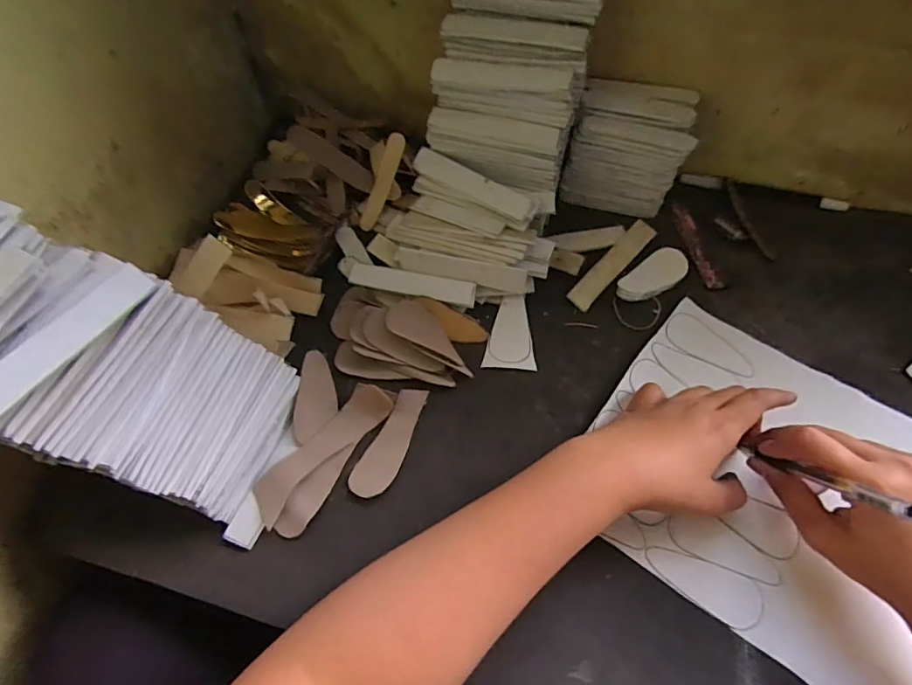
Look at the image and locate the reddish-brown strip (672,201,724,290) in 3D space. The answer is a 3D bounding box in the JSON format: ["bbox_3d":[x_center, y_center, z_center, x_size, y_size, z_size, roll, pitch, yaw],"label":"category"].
[{"bbox_3d":[0.214,-0.089,0.455,0.017,0.004,0.096,-10,64,-3],"label":"reddish-brown strip"}]

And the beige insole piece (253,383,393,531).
[{"bbox_3d":[-0.096,0.077,0.367,0.030,0.012,0.117,37,70,18],"label":"beige insole piece"}]

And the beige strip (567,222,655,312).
[{"bbox_3d":[0.138,-0.069,0.443,0.022,0.006,0.108,39,71,18],"label":"beige strip"}]

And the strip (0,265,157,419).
[{"bbox_3d":[-0.206,-0.001,0.264,0.020,0.007,0.107,48,52,-22],"label":"strip"}]

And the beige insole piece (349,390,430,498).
[{"bbox_3d":[-0.046,0.072,0.369,0.028,0.008,0.084,28,66,8],"label":"beige insole piece"}]

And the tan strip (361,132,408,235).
[{"bbox_3d":[-0.066,-0.144,0.458,0.016,0.006,0.088,24,110,-2],"label":"tan strip"}]

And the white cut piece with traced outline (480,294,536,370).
[{"bbox_3d":[0.044,-0.009,0.417,0.040,0.004,0.066,2,64,2],"label":"white cut piece with traced outline"}]

